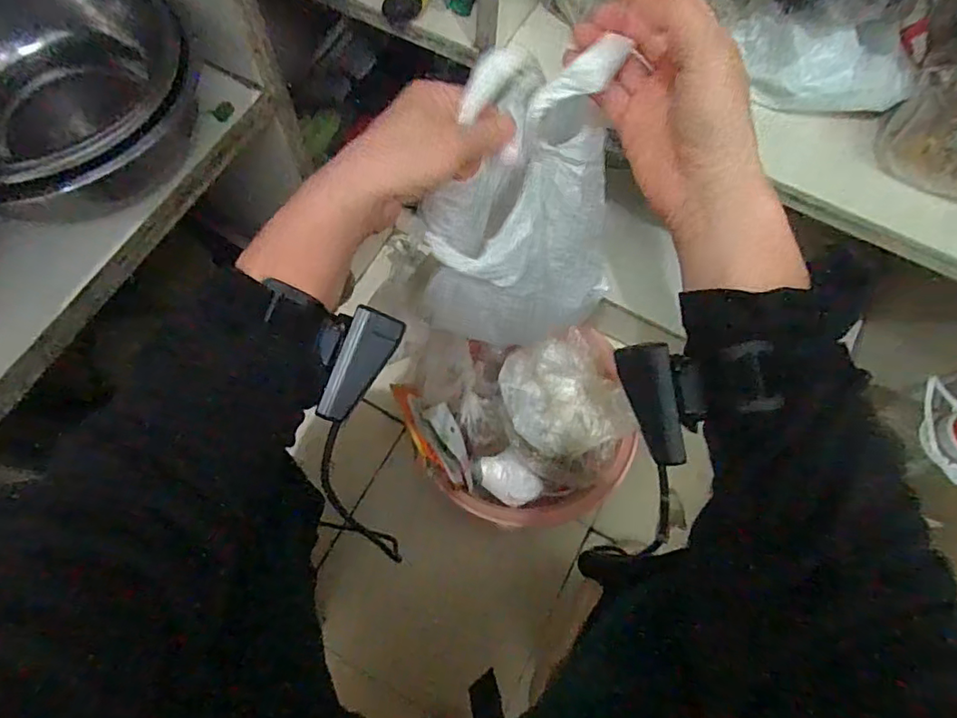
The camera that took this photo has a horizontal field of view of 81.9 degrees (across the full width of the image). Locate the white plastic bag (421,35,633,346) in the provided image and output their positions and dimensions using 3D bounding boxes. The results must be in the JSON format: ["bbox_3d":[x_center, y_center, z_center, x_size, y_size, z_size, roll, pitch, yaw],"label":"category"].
[{"bbox_3d":[0.034,-0.103,0.434,0.150,0.263,0.078,-5,69,-5],"label":"white plastic bag"}]

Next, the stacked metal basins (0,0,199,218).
[{"bbox_3d":[-0.322,-0.206,0.431,0.212,0.076,0.193,1,69,-2],"label":"stacked metal basins"}]

